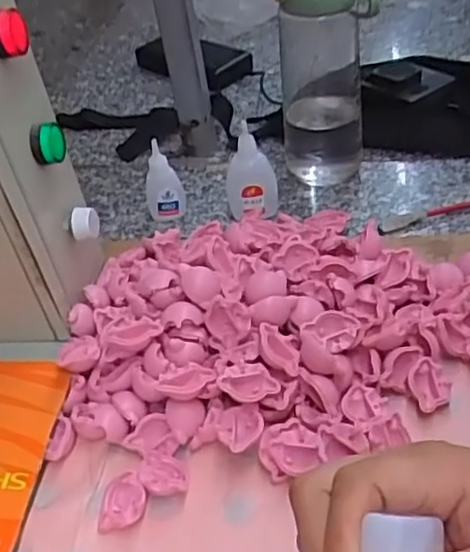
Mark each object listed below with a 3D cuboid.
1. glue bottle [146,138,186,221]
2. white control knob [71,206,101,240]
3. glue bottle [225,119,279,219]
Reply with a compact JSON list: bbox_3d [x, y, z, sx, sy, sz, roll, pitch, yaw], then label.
[{"bbox_3d":[-0.066,-0.089,0.619,0.034,0.072,0.022,-13,42,-8],"label":"glue bottle"},{"bbox_3d":[-0.112,-0.039,0.508,0.022,0.021,0.019,-15,43,-13],"label":"white control knob"},{"bbox_3d":[0.015,-0.090,0.599,0.044,0.082,0.023,-3,42,3],"label":"glue bottle"}]

